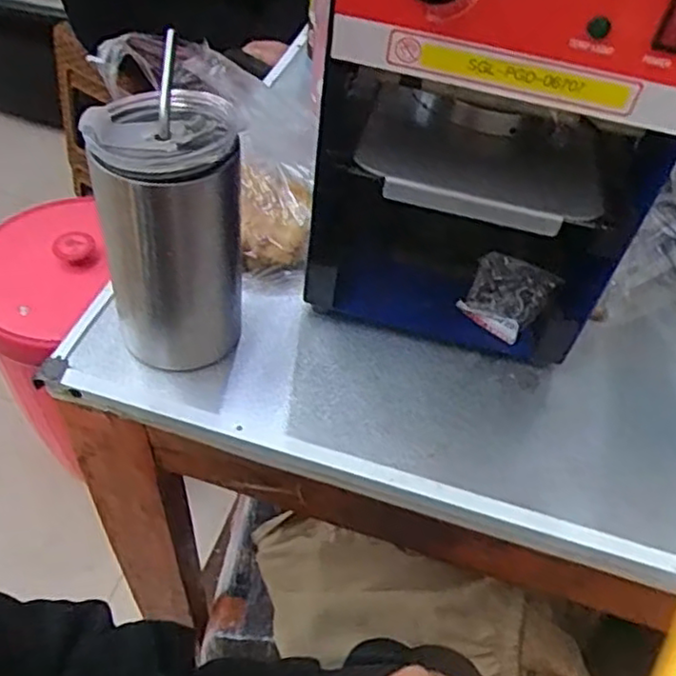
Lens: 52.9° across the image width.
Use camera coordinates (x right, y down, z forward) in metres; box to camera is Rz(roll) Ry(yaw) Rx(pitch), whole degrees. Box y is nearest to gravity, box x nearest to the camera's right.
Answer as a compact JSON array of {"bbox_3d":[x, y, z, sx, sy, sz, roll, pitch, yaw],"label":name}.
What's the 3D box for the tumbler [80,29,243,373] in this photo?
[{"bbox_3d":[-0.111,-0.063,0.452,0.087,0.180,0.080,3,49,-3],"label":"tumbler"}]

